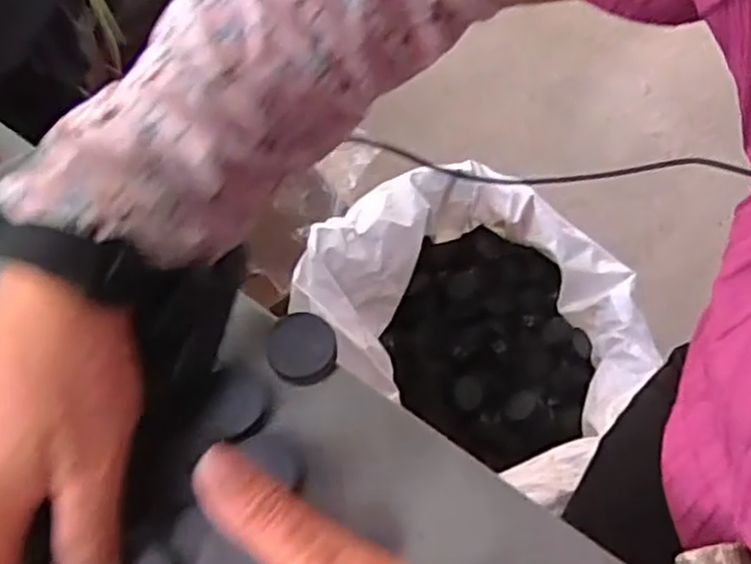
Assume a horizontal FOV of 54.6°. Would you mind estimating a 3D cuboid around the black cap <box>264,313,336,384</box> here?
[{"bbox_3d":[-0.035,0.032,0.346,0.032,0.018,0.032,-1,61,1],"label":"black cap"}]

